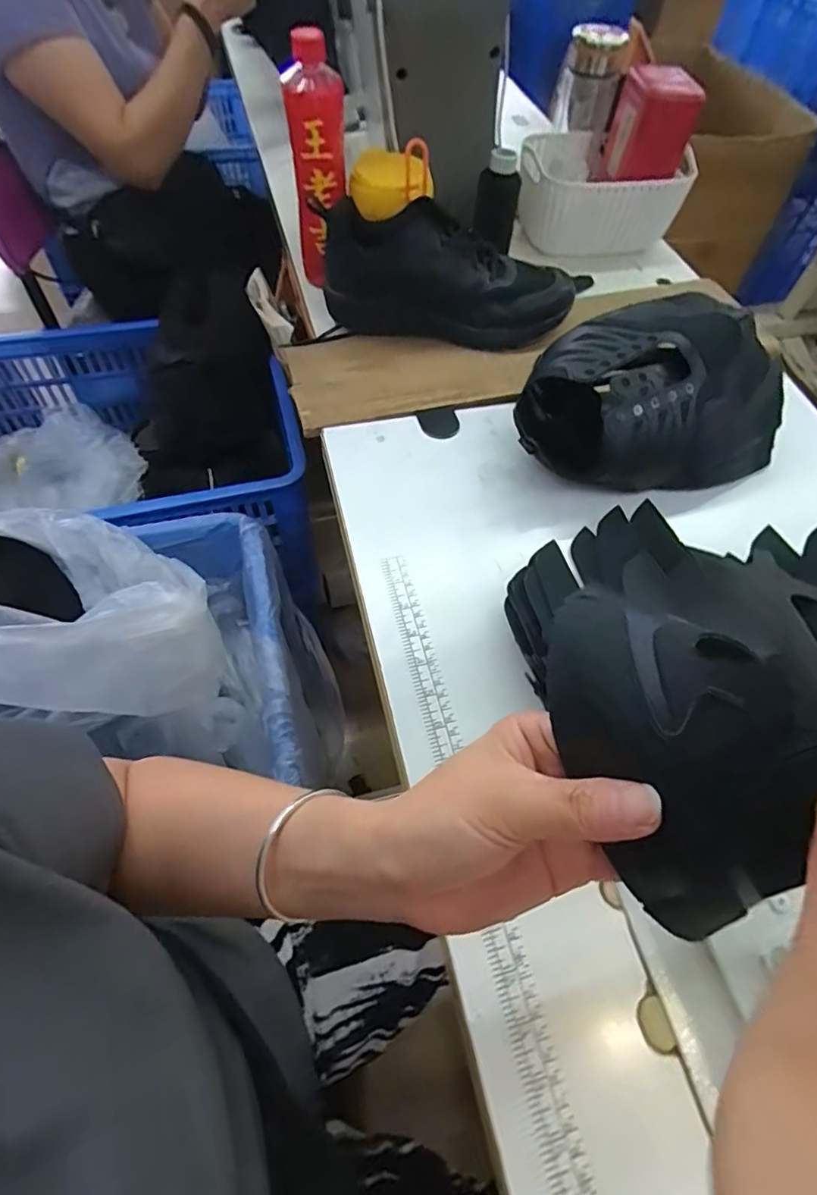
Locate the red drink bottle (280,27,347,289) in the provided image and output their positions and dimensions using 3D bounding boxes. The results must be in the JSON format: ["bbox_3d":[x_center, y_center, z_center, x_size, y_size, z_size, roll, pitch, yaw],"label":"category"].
[{"bbox_3d":[-0.098,-0.467,0.618,0.060,0.220,0.062,-9,60,-9],"label":"red drink bottle"}]

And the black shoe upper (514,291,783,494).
[{"bbox_3d":[0.221,-0.182,0.510,0.261,0.113,0.140,-8,60,-8],"label":"black shoe upper"}]

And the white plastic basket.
[{"bbox_3d":[0.256,-0.552,0.762,0.198,0.096,0.141,-6,60,-7],"label":"white plastic basket"}]

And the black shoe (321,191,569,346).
[{"bbox_3d":[0.043,-0.357,0.616,0.274,0.097,0.103,8,59,2],"label":"black shoe"}]

